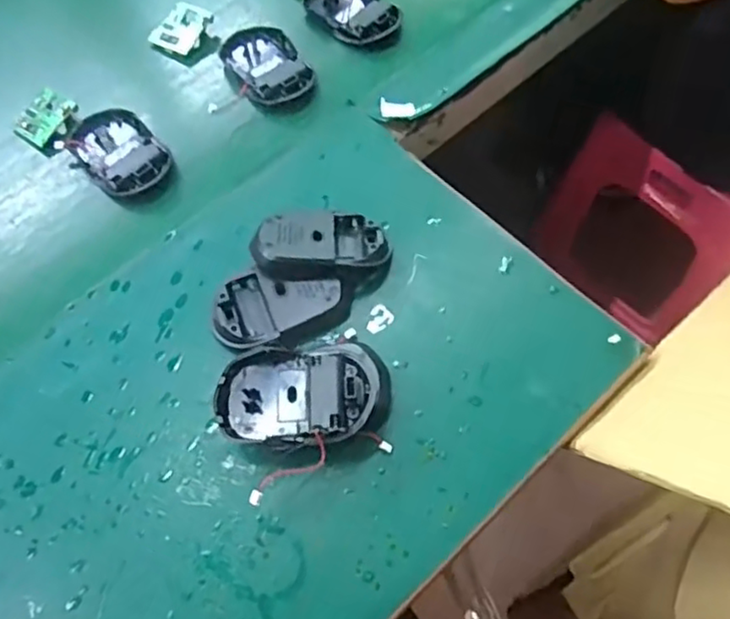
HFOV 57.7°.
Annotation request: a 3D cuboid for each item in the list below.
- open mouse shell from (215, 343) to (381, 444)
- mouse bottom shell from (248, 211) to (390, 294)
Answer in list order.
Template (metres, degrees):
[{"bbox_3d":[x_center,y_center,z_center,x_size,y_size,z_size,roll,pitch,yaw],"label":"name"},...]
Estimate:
[{"bbox_3d":[-0.041,0.052,0.413,0.099,0.034,0.065,-1,62,4],"label":"open mouse shell"},{"bbox_3d":[-0.029,-0.044,0.465,0.091,0.033,0.058,0,62,4],"label":"mouse bottom shell"}]

